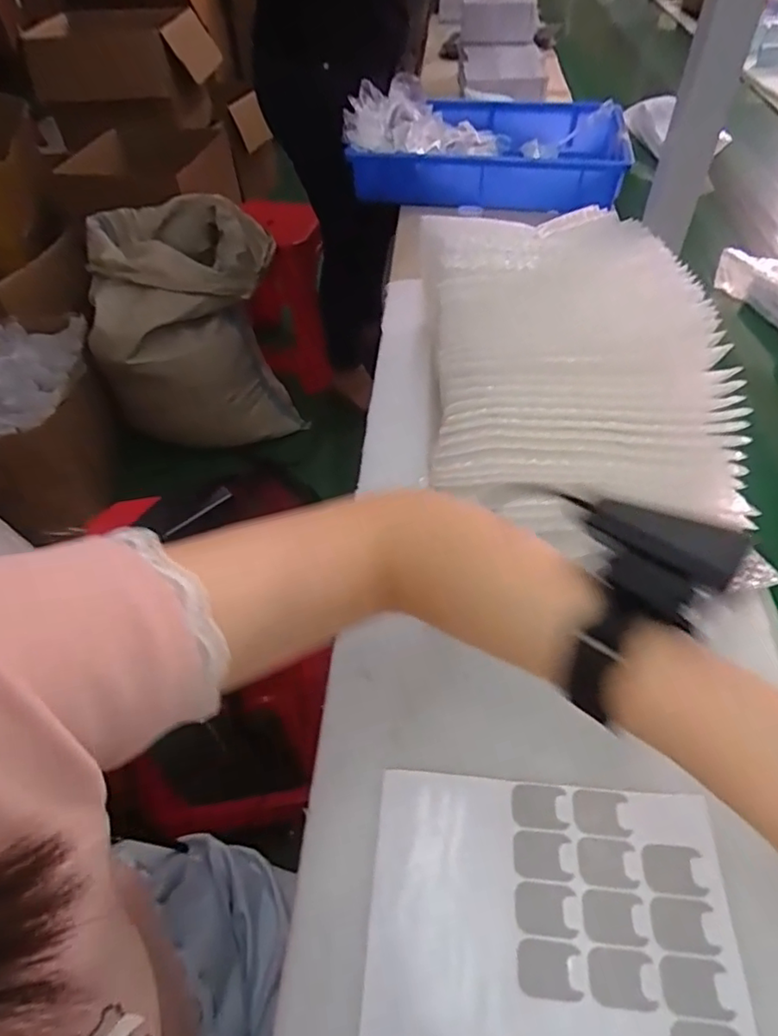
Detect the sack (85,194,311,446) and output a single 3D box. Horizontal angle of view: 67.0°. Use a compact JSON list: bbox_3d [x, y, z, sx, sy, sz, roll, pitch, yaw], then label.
[{"bbox_3d":[-0.505,-0.492,1.565,0.446,0.481,0.418,-11,50,-7],"label":"sack"}]

